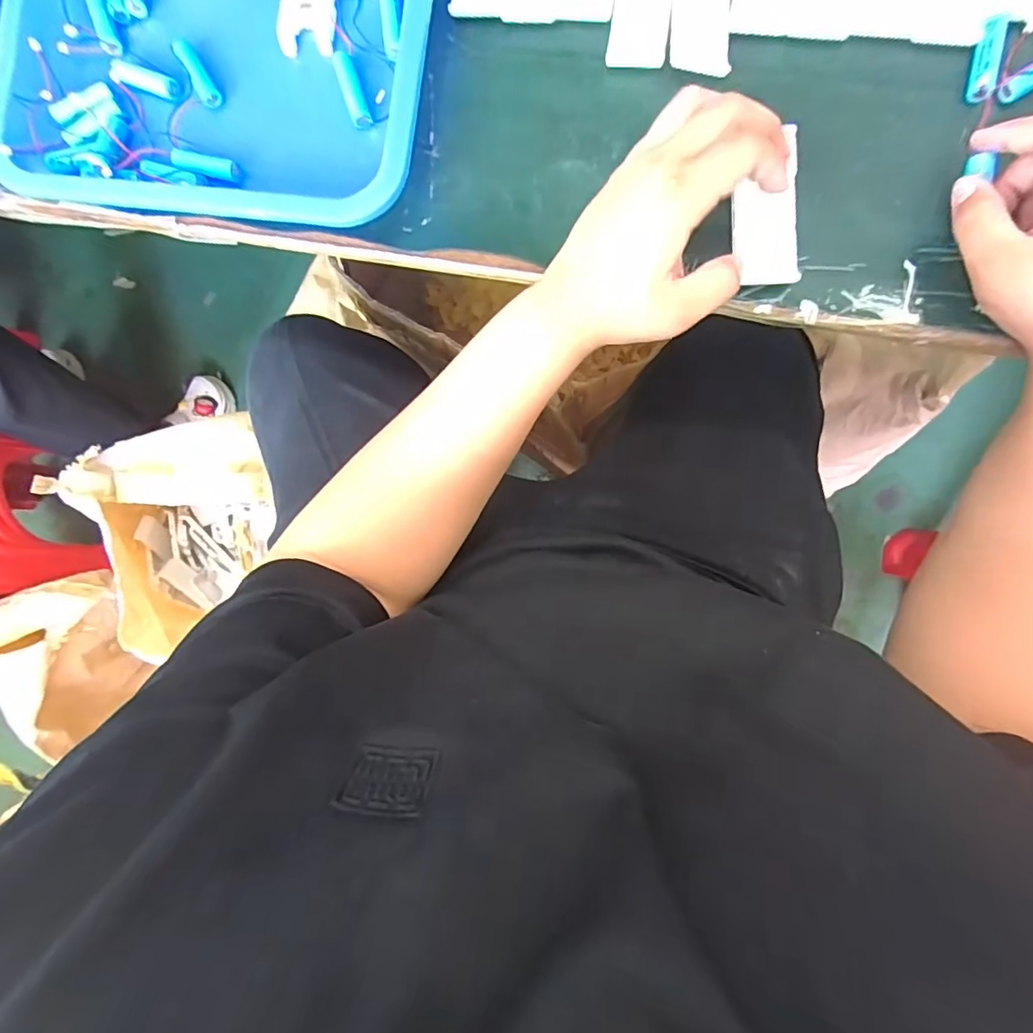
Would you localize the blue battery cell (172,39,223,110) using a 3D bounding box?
[{"bbox_3d":[-0.239,-0.333,0.392,0.014,0.014,0.057,-29,84,5],"label":"blue battery cell"}]

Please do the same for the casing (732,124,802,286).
[{"bbox_3d":[0.163,-0.200,0.342,0.040,0.008,0.096,-2,90,7],"label":"casing"}]

